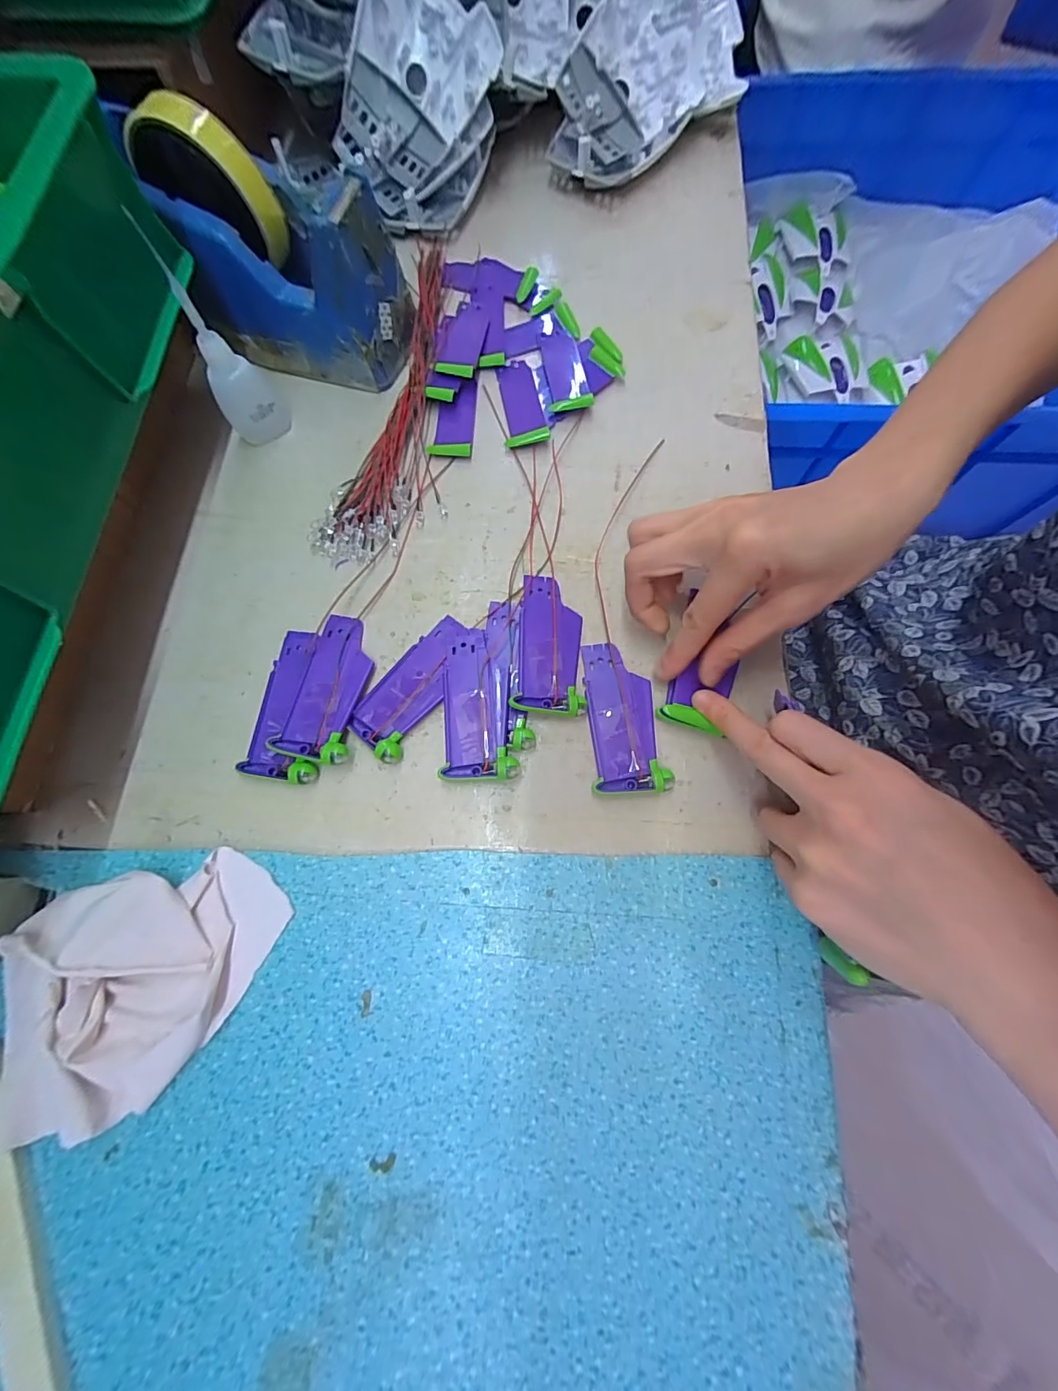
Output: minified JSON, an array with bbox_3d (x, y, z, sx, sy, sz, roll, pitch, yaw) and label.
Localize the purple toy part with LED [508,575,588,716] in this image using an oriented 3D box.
[{"bbox_3d":[0.014,-0.032,0.281,0.041,0.011,0.089,6,74,1],"label":"purple toy part with LED"}]

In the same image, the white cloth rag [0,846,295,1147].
[{"bbox_3d":[-0.197,0.135,0.224,0.101,0.027,0.133,30,76,8],"label":"white cloth rag"}]

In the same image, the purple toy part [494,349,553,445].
[{"bbox_3d":[-0.003,-0.215,0.336,0.034,0.012,0.085,-6,74,-2],"label":"purple toy part"}]

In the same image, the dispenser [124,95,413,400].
[{"bbox_3d":[-0.160,-0.289,0.303,0.139,0.110,0.079,20,75,5],"label":"dispenser"}]

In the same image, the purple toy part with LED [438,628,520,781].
[{"bbox_3d":[-0.029,0.005,0.270,0.040,0.014,0.087,0,74,-1],"label":"purple toy part with LED"}]

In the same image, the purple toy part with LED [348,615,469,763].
[{"bbox_3d":[-0.067,-0.008,0.276,0.037,0.008,0.090,34,76,9],"label":"purple toy part with LED"}]

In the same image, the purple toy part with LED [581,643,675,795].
[{"bbox_3d":[0.055,0.011,0.270,0.040,0.008,0.089,-3,74,-1],"label":"purple toy part with LED"}]

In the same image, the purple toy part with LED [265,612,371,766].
[{"bbox_3d":[-0.115,-0.006,0.273,0.040,0.014,0.088,11,74,3],"label":"purple toy part with LED"}]

